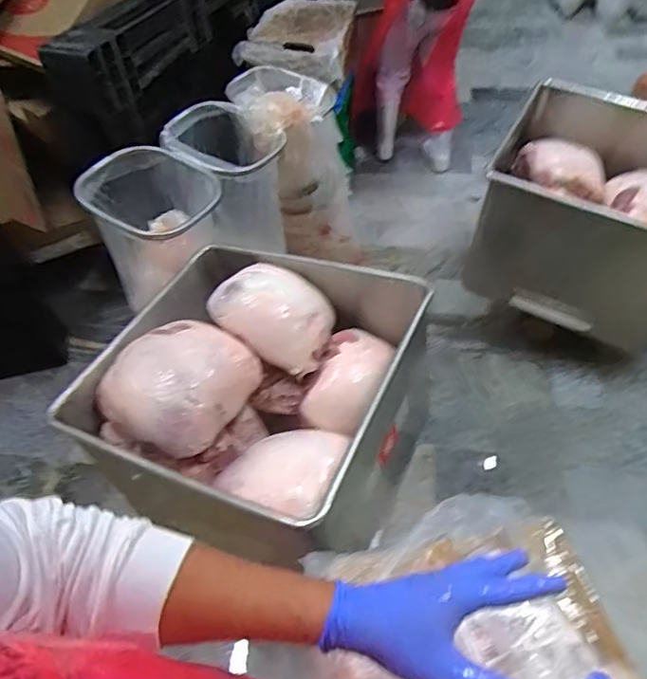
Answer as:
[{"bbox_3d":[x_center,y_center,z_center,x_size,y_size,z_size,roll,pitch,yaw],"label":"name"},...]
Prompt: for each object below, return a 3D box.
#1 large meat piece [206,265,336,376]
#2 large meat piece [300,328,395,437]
[{"bbox_3d":[-0.107,-0.063,1.346,0.273,0.160,0.227,19,53,20],"label":"large meat piece"},{"bbox_3d":[0.059,0.104,1.353,0.161,0.124,0.269,21,53,22],"label":"large meat piece"}]

